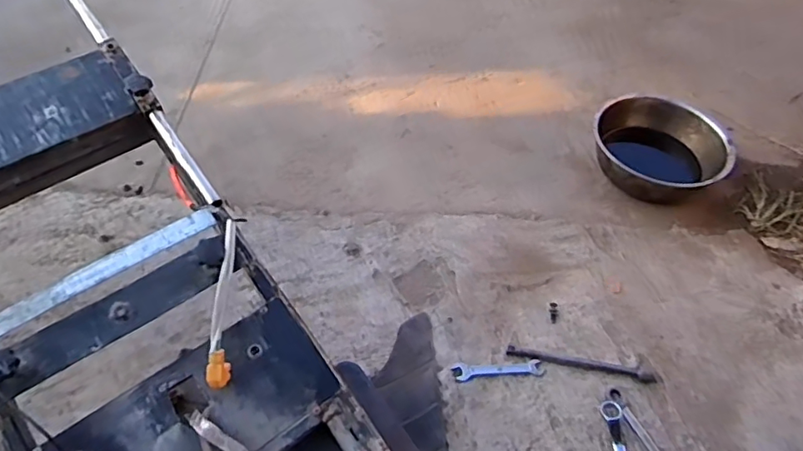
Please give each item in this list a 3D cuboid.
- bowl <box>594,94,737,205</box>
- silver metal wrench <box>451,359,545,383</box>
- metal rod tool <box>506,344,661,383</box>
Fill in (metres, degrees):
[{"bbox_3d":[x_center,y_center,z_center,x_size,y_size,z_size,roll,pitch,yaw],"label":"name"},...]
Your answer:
[{"bbox_3d":[0.554,-0.164,1.206,0.270,0.079,0.270,1,52,-1],"label":"bowl"},{"bbox_3d":[0.157,0.234,0.906,0.140,0.012,0.030,-2,52,-4],"label":"silver metal wrench"},{"bbox_3d":[0.297,0.224,0.915,0.241,0.023,0.025,10,52,5],"label":"metal rod tool"}]

